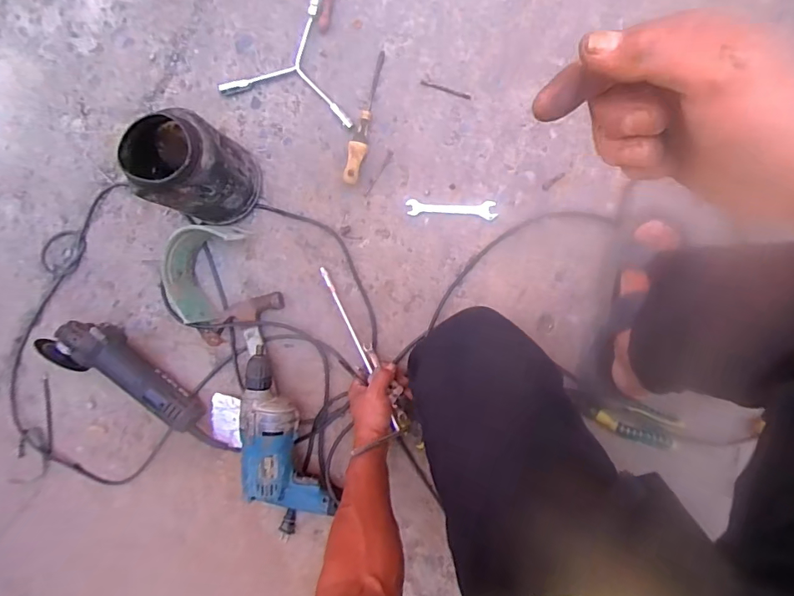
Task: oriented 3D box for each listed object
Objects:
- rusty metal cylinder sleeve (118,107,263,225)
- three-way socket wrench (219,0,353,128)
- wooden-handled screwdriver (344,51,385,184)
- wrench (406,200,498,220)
[{"bbox_3d":[-0.303,-0.193,0.726,0.138,0.177,0.134,0,92,7],"label":"rusty metal cylinder sleeve"},{"bbox_3d":[-0.154,-0.405,0.768,0.229,0.015,0.199,17,94,6],"label":"three-way socket wrench"},{"bbox_3d":[-0.051,-0.291,0.761,0.024,0.033,0.215,14,93,7],"label":"wooden-handled screwdriver"},{"bbox_3d":[0.088,-0.143,0.758,0.140,0.006,0.027,3,92,7],"label":"wrench"}]

